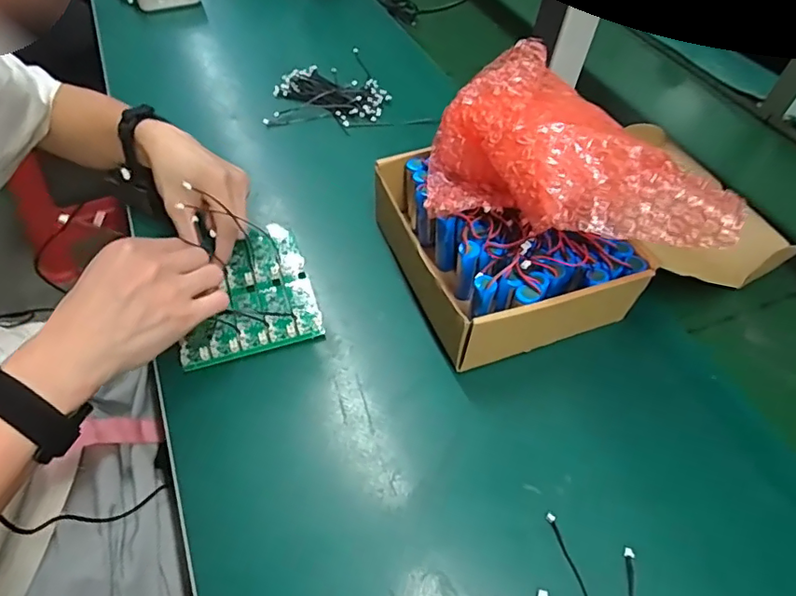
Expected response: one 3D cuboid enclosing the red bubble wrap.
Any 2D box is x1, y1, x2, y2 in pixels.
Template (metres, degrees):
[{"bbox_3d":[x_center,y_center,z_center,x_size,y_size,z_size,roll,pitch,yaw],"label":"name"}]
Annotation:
[{"bbox_3d":[0.134,-0.095,0.406,0.117,0.105,0.225,-35,62,-29],"label":"red bubble wrap"}]

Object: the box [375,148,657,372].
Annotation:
[{"bbox_3d":[0.091,-0.056,0.494,0.170,0.084,0.208,-14,53,-16],"label":"box"}]

